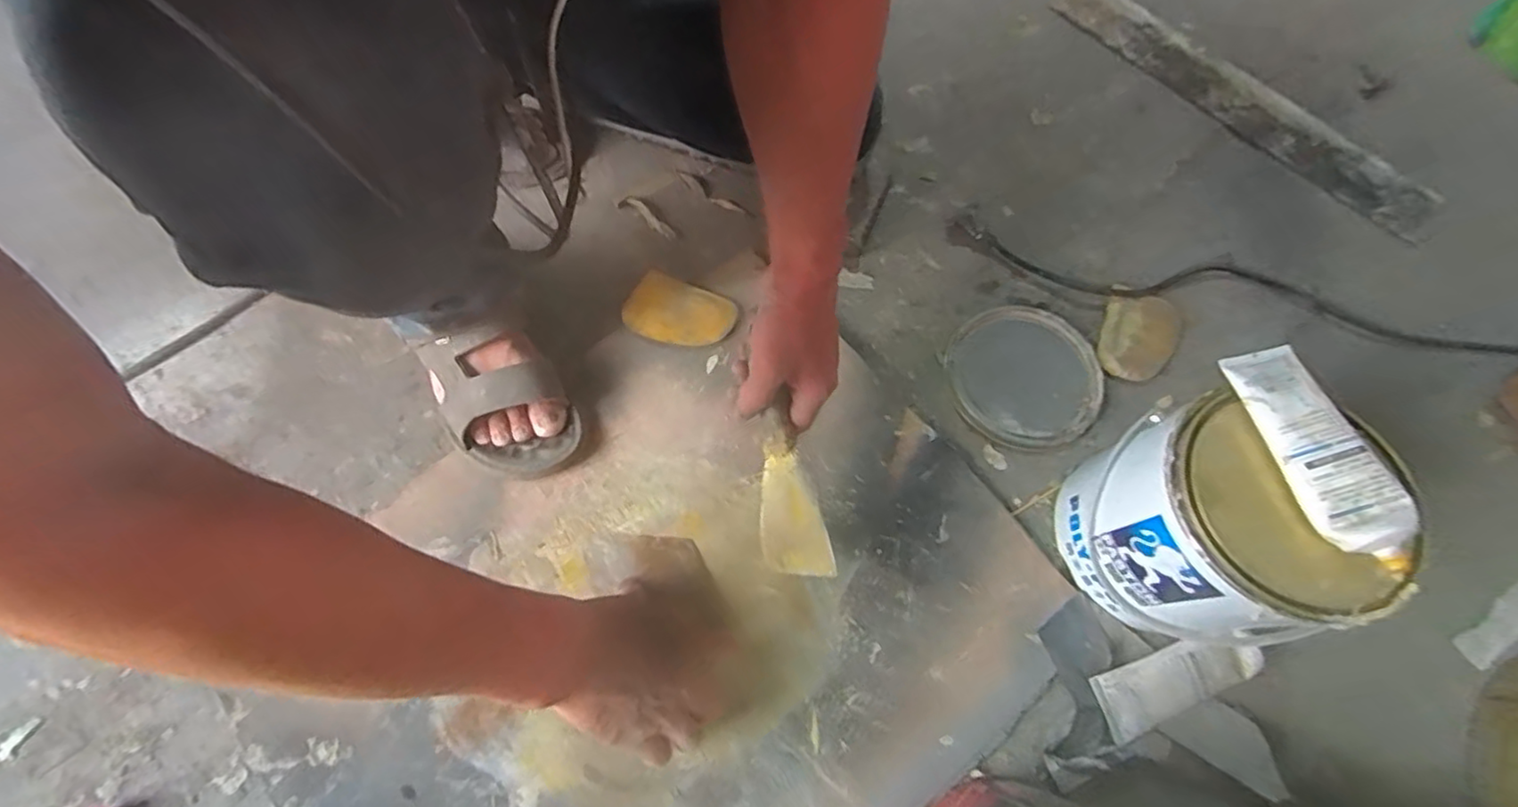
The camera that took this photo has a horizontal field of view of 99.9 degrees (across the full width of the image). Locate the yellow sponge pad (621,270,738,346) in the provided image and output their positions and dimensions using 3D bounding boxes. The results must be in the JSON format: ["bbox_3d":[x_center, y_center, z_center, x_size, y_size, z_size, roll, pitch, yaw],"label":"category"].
[{"bbox_3d":[-0.075,-0.084,0.598,0.099,0.019,0.066,25,69,8],"label":"yellow sponge pad"}]

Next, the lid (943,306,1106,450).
[{"bbox_3d":[0.246,-0.026,0.590,0.136,0.007,0.136,1,68,-2],"label":"lid"}]

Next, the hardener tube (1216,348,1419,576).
[{"bbox_3d":[0.343,0.029,0.387,0.046,0.022,0.142,-15,69,-8],"label":"hardener tube"}]

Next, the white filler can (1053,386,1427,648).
[{"bbox_3d":[0.315,0.089,0.457,0.130,0.169,0.143,13,68,3],"label":"white filler can"}]

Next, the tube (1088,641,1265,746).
[{"bbox_3d":[0.318,0.210,0.485,0.123,0.027,0.048,-21,70,-10],"label":"tube"}]

